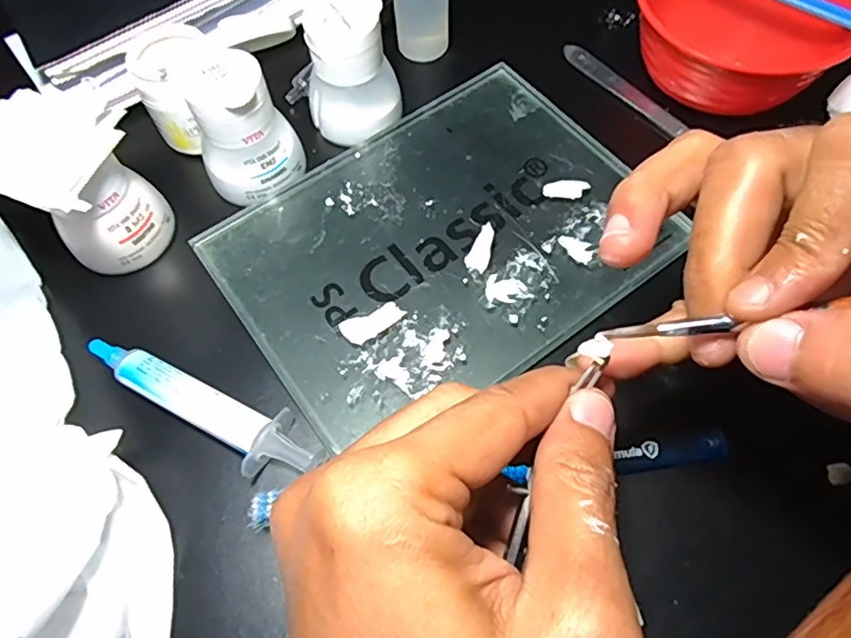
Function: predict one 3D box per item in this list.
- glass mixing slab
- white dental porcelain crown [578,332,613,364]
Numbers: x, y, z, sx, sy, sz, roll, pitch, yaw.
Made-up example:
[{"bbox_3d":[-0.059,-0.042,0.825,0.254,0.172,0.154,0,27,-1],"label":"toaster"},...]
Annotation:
[{"bbox_3d":[0.006,-0.041,0.284,0.197,0.010,0.146,-32,68,-14],"label":"glass mixing slab"},{"bbox_3d":[0.045,0.008,0.155,0.008,0.004,0.006,-28,67,-12],"label":"white dental porcelain crown"}]

